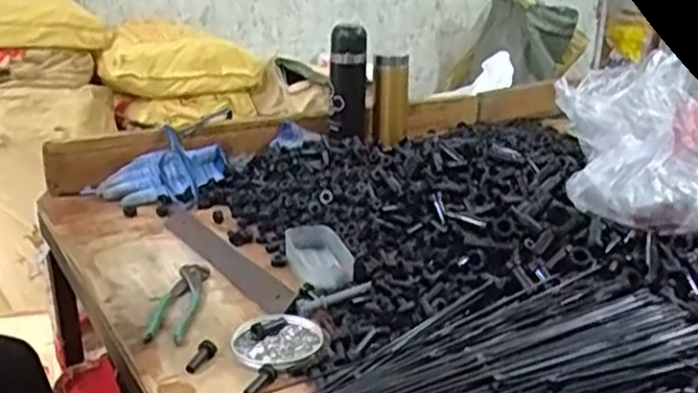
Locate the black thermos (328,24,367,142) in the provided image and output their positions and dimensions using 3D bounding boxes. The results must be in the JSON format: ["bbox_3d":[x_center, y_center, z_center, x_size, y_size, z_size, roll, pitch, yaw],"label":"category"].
[{"bbox_3d":[-0.002,-0.197,1.281,0.063,0.187,0.061,1,21,0],"label":"black thermos"}]

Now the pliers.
[{"bbox_3d":[-0.191,0.118,0.821,0.044,0.018,0.156,2,21,1],"label":"pliers"}]

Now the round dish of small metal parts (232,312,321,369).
[{"bbox_3d":[-0.072,0.149,0.750,0.090,0.017,0.082,-6,22,-17],"label":"round dish of small metal parts"}]

